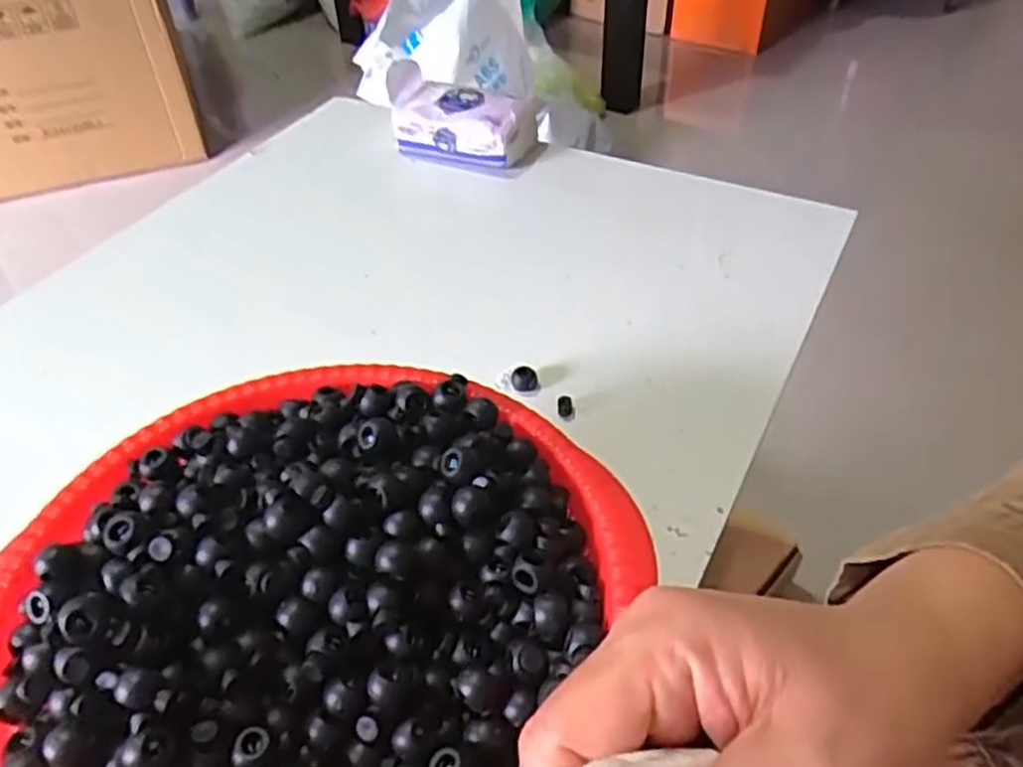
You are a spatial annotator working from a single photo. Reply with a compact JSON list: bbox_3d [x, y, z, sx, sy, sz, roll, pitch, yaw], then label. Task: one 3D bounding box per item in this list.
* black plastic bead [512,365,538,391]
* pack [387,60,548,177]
[{"bbox_3d":[0.008,-0.002,0.485,0.016,0.014,0.010,-2,43,0],"label":"black plastic bead"},{"bbox_3d":[-0.044,-0.230,0.684,0.134,0.062,0.060,12,45,15],"label":"pack"}]

